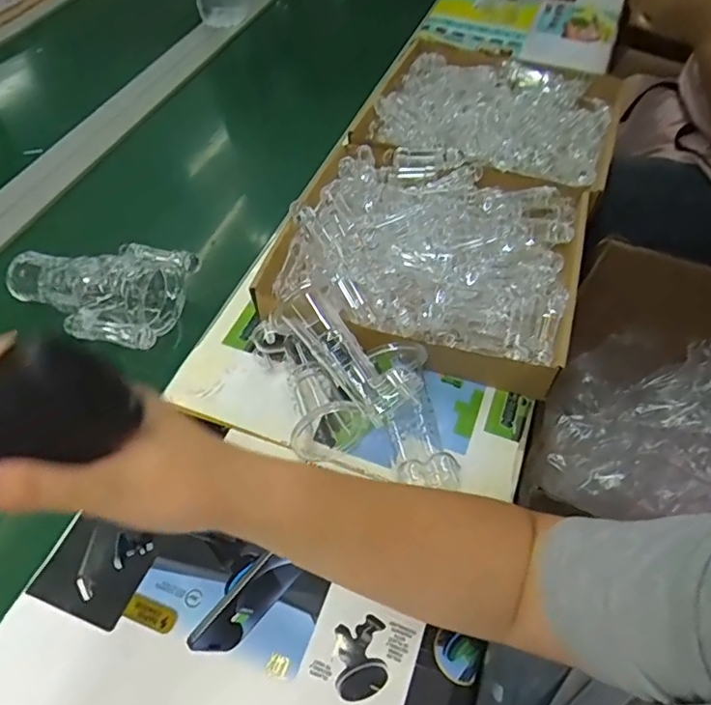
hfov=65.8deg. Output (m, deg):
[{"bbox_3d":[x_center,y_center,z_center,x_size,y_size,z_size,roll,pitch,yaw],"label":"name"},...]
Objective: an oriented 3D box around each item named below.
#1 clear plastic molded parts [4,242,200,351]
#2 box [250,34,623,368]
[{"bbox_3d":[-0.277,-0.079,0.585,0.180,0.058,0.128,14,54,11],"label":"clear plastic molded parts"},{"bbox_3d":[0.142,-0.231,0.684,0.317,0.078,0.594,16,55,13],"label":"box"}]

